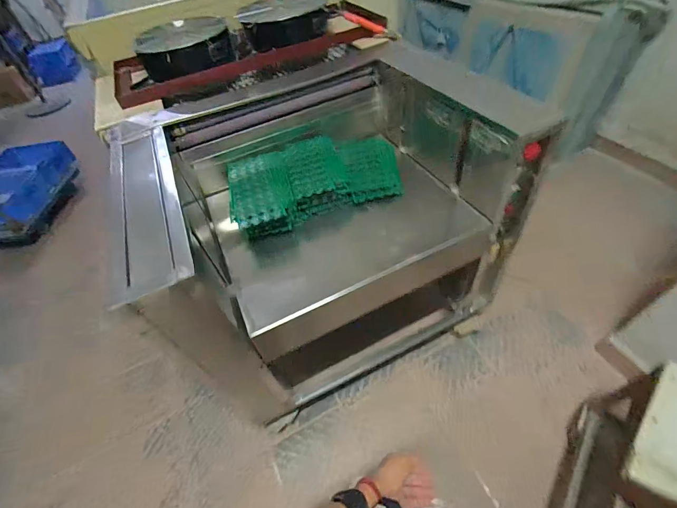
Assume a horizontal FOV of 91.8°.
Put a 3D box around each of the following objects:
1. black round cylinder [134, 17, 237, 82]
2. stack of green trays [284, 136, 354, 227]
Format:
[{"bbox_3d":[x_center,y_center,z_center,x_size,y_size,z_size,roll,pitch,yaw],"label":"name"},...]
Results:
[{"bbox_3d":[-0.517,-0.704,1.107,0.307,0.089,0.245,-29,53,-16],"label":"black round cylinder"},{"bbox_3d":[-0.078,-0.251,1.010,0.179,0.066,0.309,-14,50,-4],"label":"stack of green trays"}]

